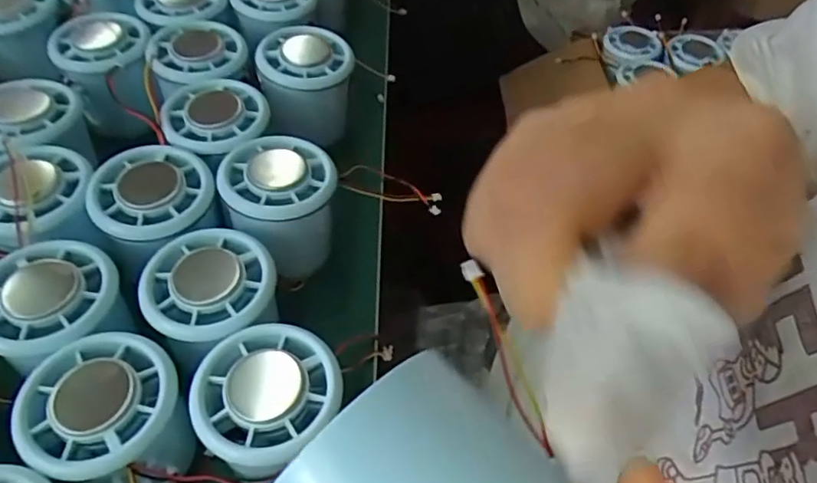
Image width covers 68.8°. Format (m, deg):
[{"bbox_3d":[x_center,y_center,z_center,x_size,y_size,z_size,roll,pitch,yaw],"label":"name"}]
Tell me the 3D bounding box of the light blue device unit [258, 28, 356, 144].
[{"bbox_3d":[-0.063,-0.097,0.377,0.054,0.054,0.052,-8,52,-7],"label":"light blue device unit"}]

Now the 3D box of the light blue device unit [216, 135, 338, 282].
[{"bbox_3d":[-0.065,-0.018,0.312,0.058,0.049,0.064,-6,52,-6],"label":"light blue device unit"}]

